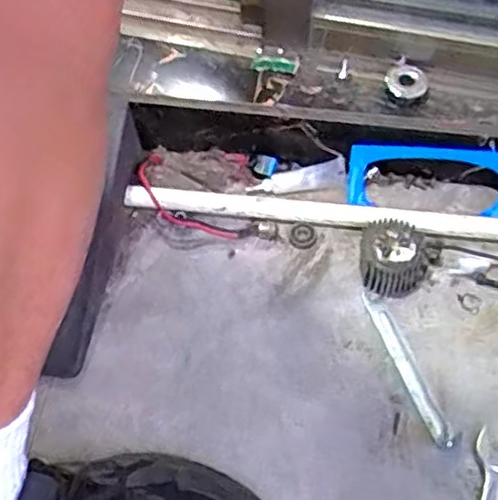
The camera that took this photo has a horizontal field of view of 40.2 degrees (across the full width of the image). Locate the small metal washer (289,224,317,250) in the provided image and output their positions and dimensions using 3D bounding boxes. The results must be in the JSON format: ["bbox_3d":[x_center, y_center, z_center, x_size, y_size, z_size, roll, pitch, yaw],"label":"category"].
[{"bbox_3d":[0.051,-0.013,0.642,0.025,0.008,0.023,0,59,0],"label":"small metal washer"}]

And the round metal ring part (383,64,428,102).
[{"bbox_3d":[0.144,-0.154,0.624,0.033,0.012,0.038,-40,79,-1],"label":"round metal ring part"}]

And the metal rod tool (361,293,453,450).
[{"bbox_3d":[0.133,0.098,0.572,0.018,0.004,0.142,-17,60,-9],"label":"metal rod tool"}]

